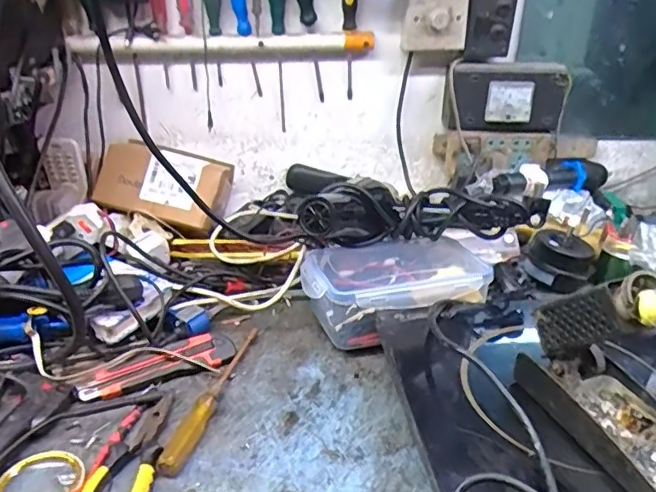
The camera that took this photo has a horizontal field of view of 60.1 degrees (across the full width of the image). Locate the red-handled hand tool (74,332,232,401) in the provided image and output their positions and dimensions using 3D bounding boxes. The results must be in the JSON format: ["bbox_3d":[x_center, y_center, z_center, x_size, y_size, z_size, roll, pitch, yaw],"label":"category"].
[{"bbox_3d":[-0.178,0.125,0.601,0.159,0.011,0.040,-13,63,-22],"label":"red-handled hand tool"}]

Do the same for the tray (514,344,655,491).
[{"bbox_3d":[0.228,0.137,0.451,0.079,0.035,0.151,-9,29,-19],"label":"tray"}]

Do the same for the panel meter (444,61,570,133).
[{"bbox_3d":[0.266,-0.225,0.852,0.178,0.095,0.055,0,27,-3],"label":"panel meter"}]

